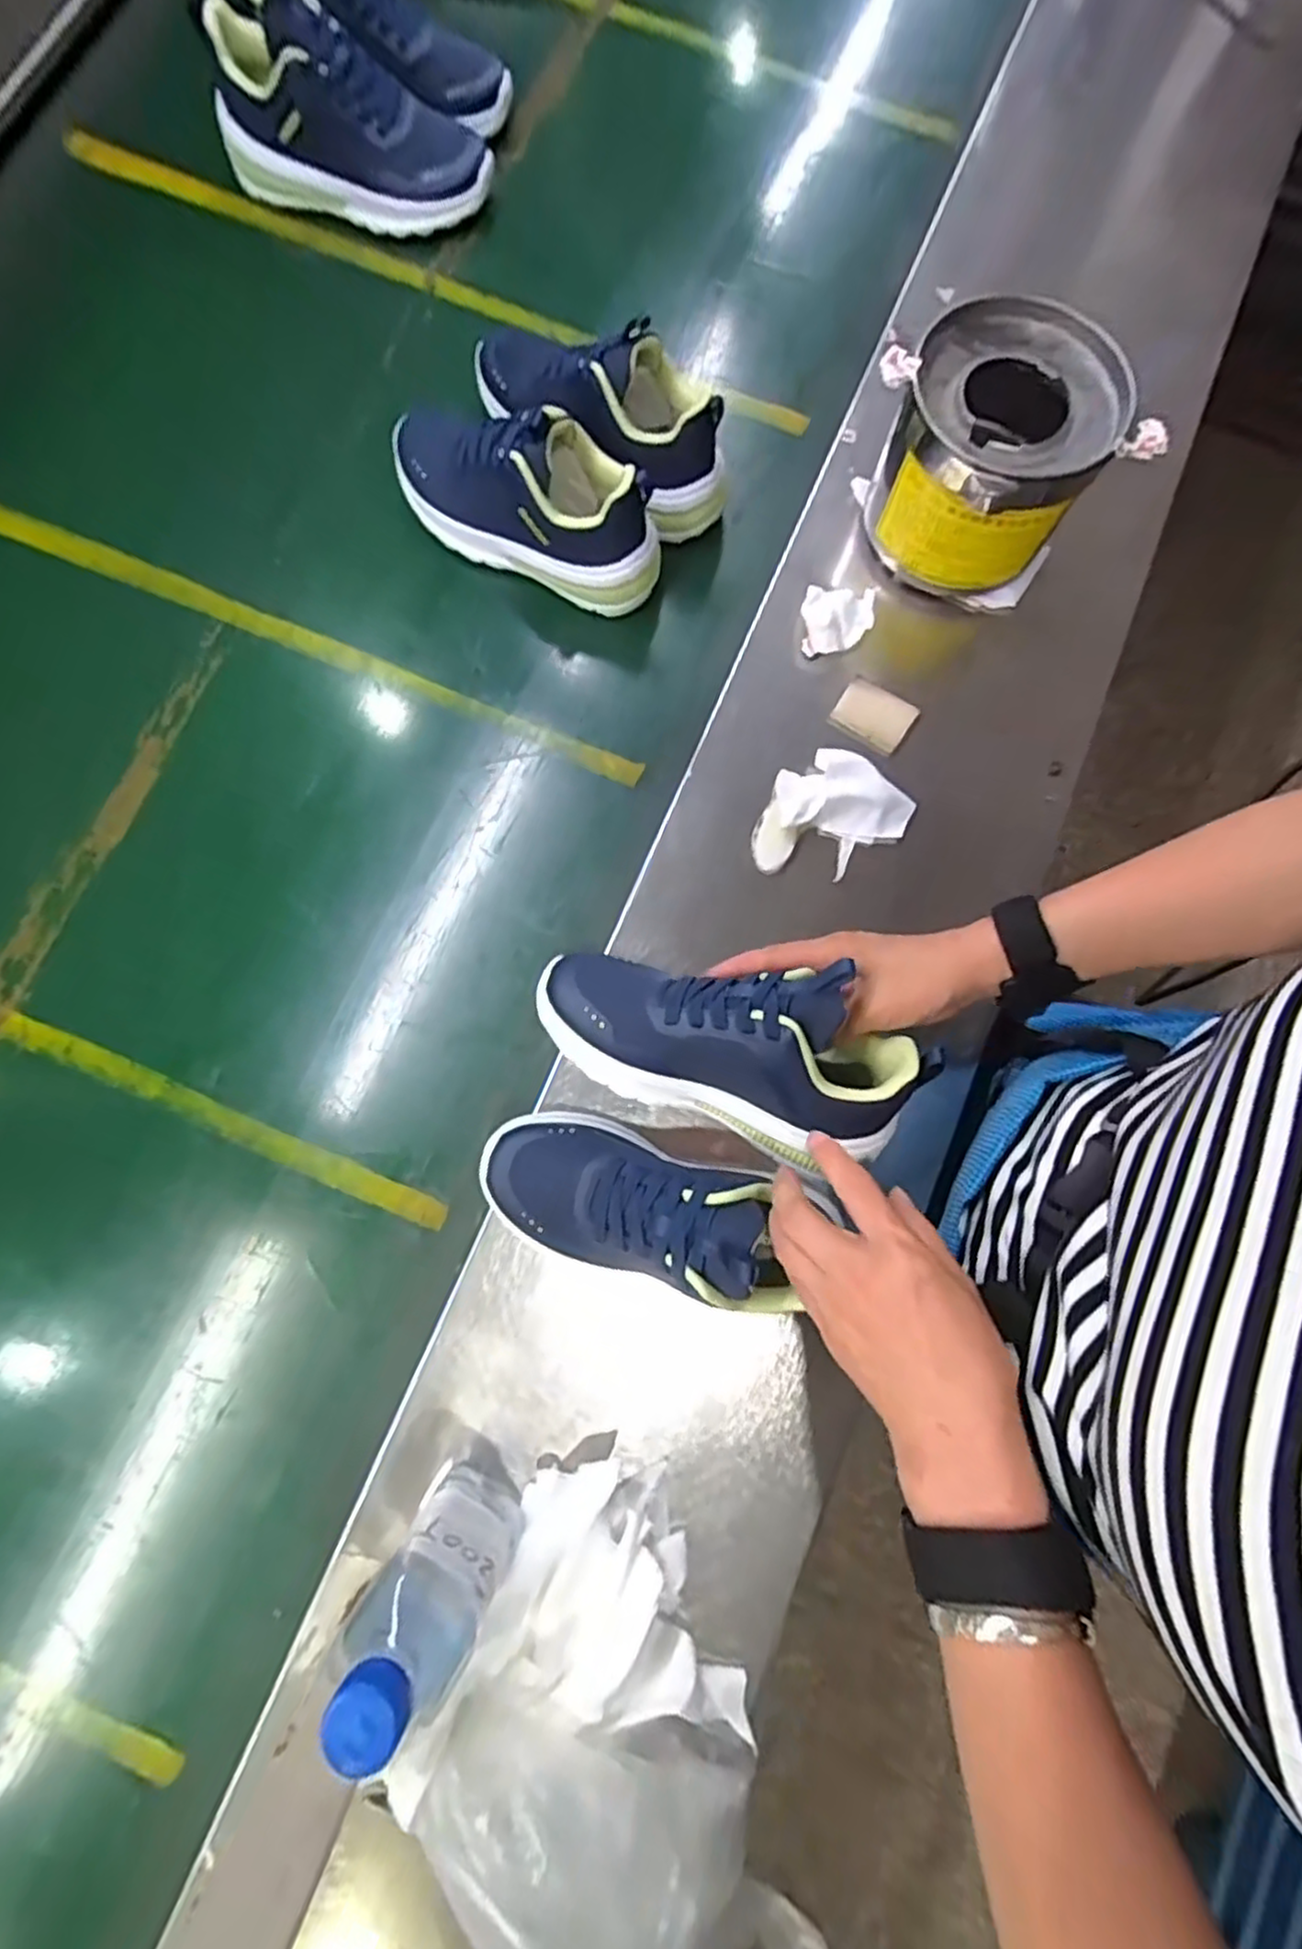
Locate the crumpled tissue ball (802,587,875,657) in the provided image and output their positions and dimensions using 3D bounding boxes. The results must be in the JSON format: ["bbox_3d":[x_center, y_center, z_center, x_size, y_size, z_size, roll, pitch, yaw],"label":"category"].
[{"bbox_3d":[0.141,-0.266,0.559,0.053,0.035,0.063,13,80,2],"label":"crumpled tissue ball"}]

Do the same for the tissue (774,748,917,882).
[{"bbox_3d":[0.135,-0.121,0.527,0.089,0.038,0.075,42,83,7],"label":"tissue"}]

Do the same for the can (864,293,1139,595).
[{"bbox_3d":[0.233,-0.357,0.517,0.131,0.112,0.143,0,80,0],"label":"can"}]

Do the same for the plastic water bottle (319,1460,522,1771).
[{"bbox_3d":[-0.112,0.319,0.374,0.060,0.168,0.059,27,81,4],"label":"plastic water bottle"}]

